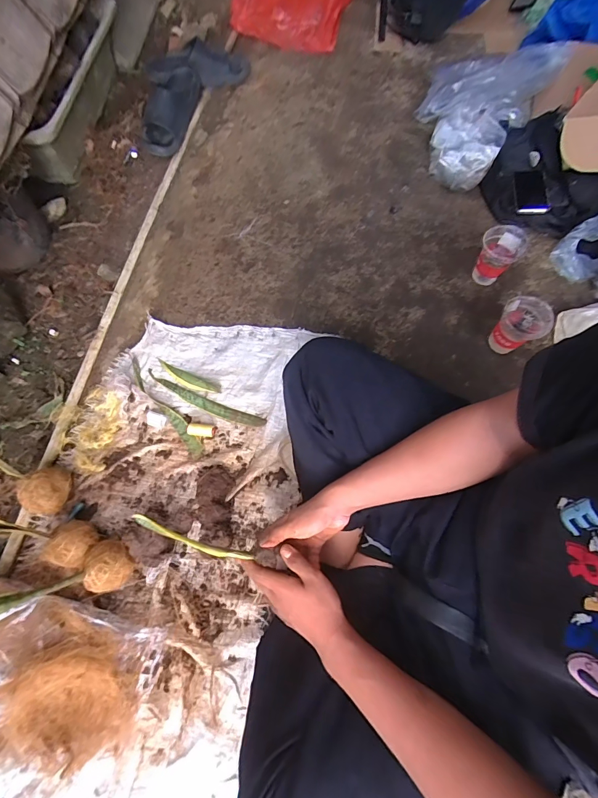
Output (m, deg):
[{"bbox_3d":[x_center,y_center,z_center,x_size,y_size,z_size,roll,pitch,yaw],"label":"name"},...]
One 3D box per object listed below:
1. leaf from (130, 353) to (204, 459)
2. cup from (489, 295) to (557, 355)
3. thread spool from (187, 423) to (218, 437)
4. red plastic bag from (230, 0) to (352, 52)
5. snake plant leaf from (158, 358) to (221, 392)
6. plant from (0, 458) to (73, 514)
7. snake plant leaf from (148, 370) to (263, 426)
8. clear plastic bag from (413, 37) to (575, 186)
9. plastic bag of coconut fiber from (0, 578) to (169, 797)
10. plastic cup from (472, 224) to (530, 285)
[{"bbox_3d":[-0.293,0.013,0.789,0.034,0.012,0.282,-40,75,-13],"label":"leaf"},{"bbox_3d":[0.445,-0.141,0.763,0.086,0.117,0.089,0,70,0],"label":"cup"},{"bbox_3d":[-0.201,0.064,0.758,0.055,0.017,0.024,4,70,2],"label":"thread spool"},{"bbox_3d":[0.006,-1.241,1.139,0.349,0.139,0.317,31,73,11],"label":"red plastic bag"},{"bbox_3d":[-0.245,-0.047,0.805,0.158,0.019,0.031,25,72,9],"label":"snake plant leaf"},{"bbox_3d":[-0.505,0.154,0.679,0.135,0.119,0.085,21,71,8],"label":"plant"},{"bbox_3d":[-0.207,0.005,0.788,0.283,0.010,0.034,21,71,8],"label":"snake plant leaf"},{"bbox_3d":[0.466,-0.797,1.005,0.293,0.112,0.483,35,74,12],"label":"clear plastic bag"},{"bbox_3d":[-0.477,0.455,0.568,0.441,0.090,0.292,15,71,6],"label":"plastic bag of coconut fiber"},{"bbox_3d":[0.445,-0.323,0.836,0.084,0.118,0.084,0,70,0],"label":"plastic cup"}]

